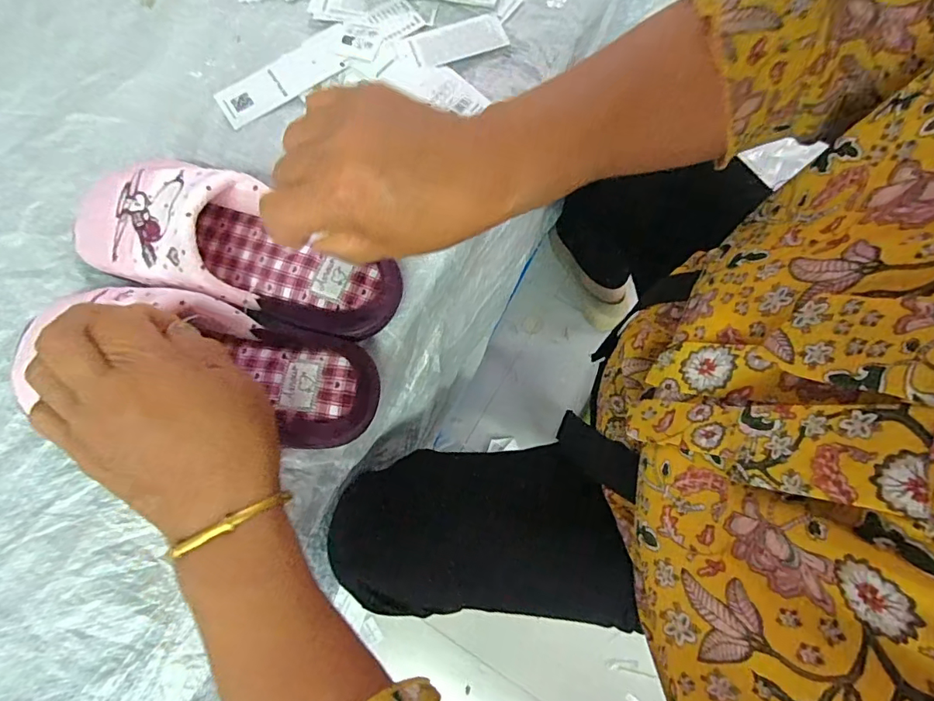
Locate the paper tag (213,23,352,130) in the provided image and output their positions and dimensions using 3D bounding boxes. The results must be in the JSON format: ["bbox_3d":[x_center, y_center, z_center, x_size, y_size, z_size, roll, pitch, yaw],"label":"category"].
[{"bbox_3d":[-0.158,-0.239,0.427,0.123,0.004,0.045,-33,75,-5],"label":"paper tag"}]

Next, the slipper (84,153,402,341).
[{"bbox_3d":[-0.164,-0.069,0.340,0.237,0.084,0.083,21,76,2],"label":"slipper"}]

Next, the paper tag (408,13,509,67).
[{"bbox_3d":[-0.009,-0.273,0.430,0.084,0.004,0.038,-19,76,-4],"label":"paper tag"}]

